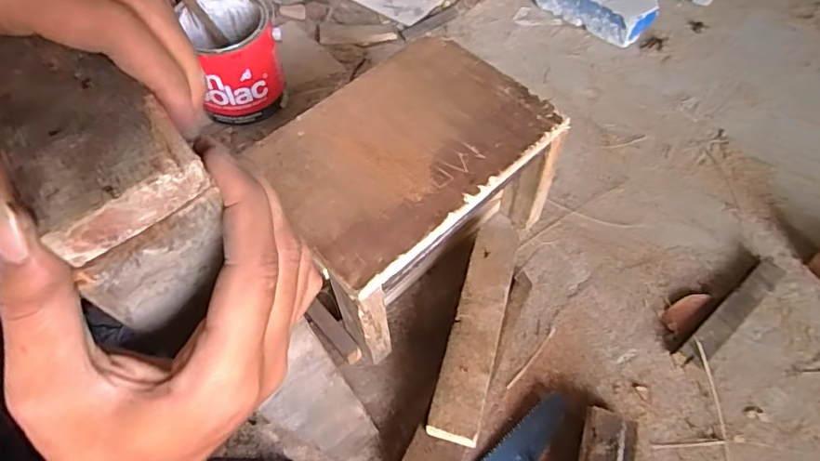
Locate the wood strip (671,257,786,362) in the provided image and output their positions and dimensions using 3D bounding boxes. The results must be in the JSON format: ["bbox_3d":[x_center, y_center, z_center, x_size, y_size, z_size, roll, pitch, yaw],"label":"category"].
[{"bbox_3d":[0.426,0.107,0.701,0.194,0.033,0.039,-35,65,-18],"label":"wood strip"}]

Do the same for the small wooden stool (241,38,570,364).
[{"bbox_3d":[-0.011,-0.039,0.686,0.329,0.219,0.220,-39,65,-21],"label":"small wooden stool"}]

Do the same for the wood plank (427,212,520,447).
[{"bbox_3d":[0.084,0.103,0.640,0.055,0.021,0.289,14,59,9],"label":"wood plank"}]

